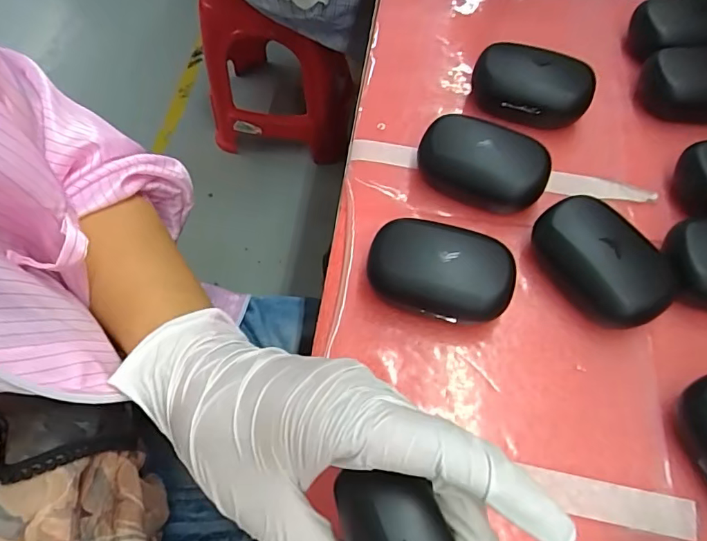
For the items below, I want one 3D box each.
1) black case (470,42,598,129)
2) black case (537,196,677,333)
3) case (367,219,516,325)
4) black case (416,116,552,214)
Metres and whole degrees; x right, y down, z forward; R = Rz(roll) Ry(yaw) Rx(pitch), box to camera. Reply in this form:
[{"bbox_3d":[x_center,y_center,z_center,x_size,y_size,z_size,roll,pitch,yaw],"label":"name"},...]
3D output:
[{"bbox_3d":[0.133,-0.136,0.374,0.085,0.038,0.055,17,64,9],"label":"black case"},{"bbox_3d":[0.152,-0.006,0.305,0.057,0.038,0.084,-36,67,-16],"label":"black case"},{"bbox_3d":[0.052,0.002,0.303,0.084,0.038,0.056,17,64,10],"label":"case"},{"bbox_3d":[0.088,-0.072,0.339,0.084,0.041,0.049,27,66,14],"label":"black case"}]

